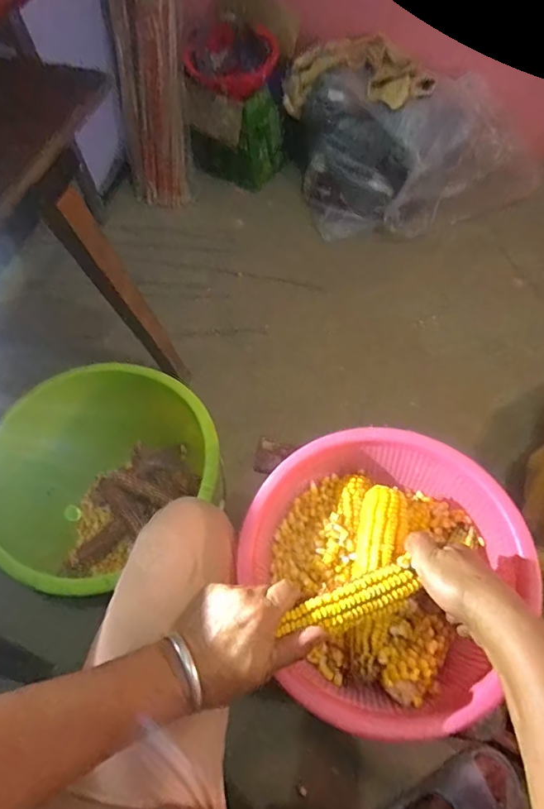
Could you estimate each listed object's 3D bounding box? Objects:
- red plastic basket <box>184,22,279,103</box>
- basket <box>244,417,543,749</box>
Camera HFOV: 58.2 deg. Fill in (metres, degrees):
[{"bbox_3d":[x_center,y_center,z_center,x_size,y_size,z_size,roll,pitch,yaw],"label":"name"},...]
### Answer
[{"bbox_3d":[-0.102,-0.921,1.292,0.242,0.107,0.182,29,67,17],"label":"red plastic basket"},{"bbox_3d":[0.115,0.168,0.506,0.261,0.090,0.280,-1,62,2],"label":"basket"}]

